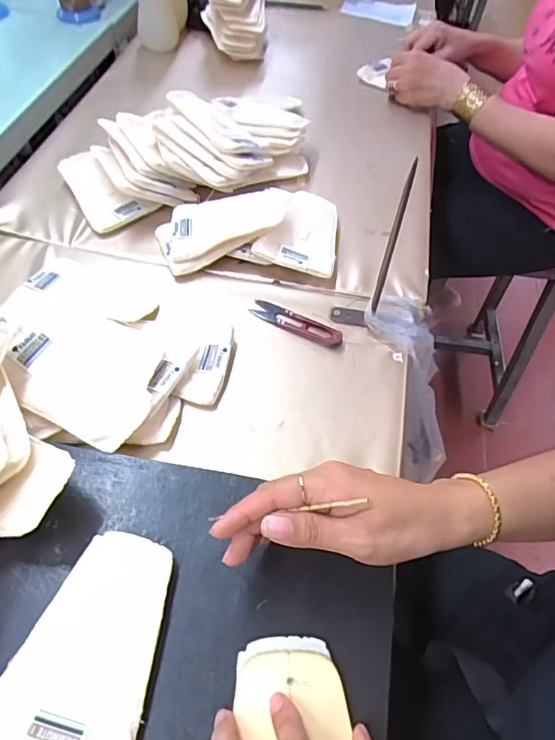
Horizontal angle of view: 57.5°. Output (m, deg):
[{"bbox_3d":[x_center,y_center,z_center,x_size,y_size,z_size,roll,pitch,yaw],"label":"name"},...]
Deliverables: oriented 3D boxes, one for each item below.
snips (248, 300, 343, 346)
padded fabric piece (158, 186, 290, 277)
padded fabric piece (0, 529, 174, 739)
[{"bbox_3d":[0.019,-0.048,0.524,0.100,0.009,0.025,23,56,11],"label":"snips"},{"bbox_3d":[-0.053,-0.167,0.577,0.163,0.047,0.090,-15,57,-15],"label":"padded fabric piece"},{"bbox_3d":[-0.114,0.170,0.318,0.086,0.015,0.127,15,55,6],"label":"padded fabric piece"}]

